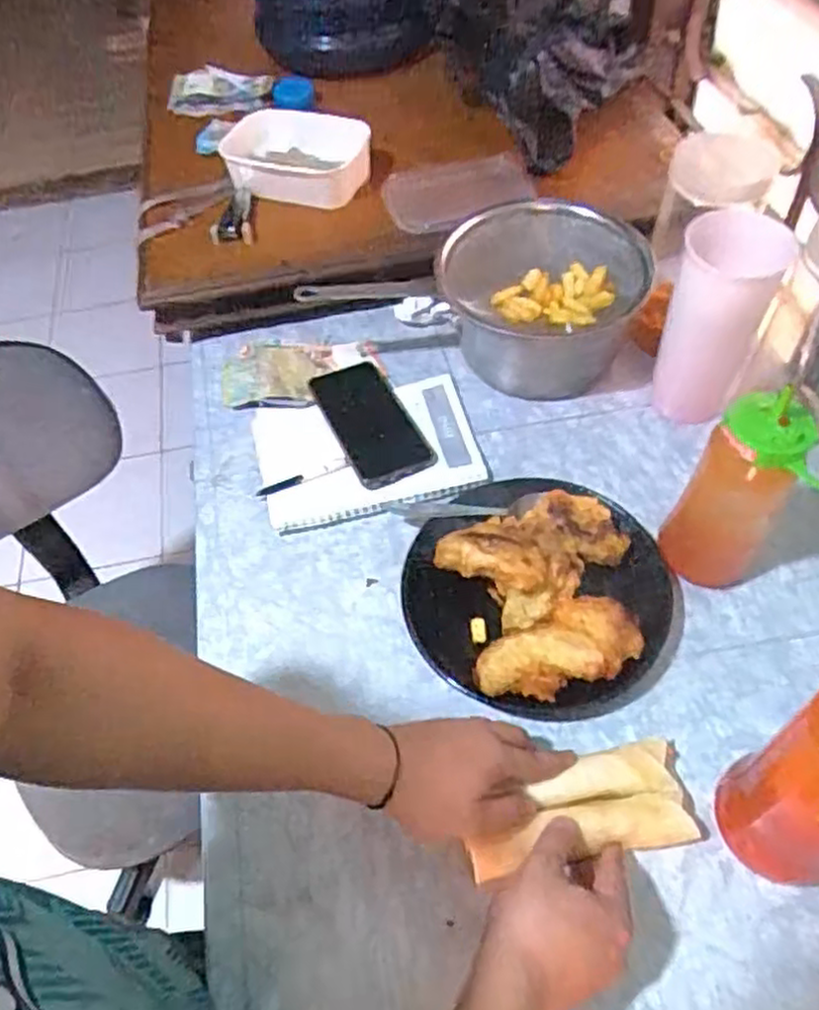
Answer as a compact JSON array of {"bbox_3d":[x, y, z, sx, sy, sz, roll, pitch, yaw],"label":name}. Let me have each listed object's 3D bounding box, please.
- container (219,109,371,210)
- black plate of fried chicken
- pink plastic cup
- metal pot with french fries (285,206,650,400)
[{"bbox_3d":[-0.137,-0.405,0.881,0.179,0.050,0.109,19,58,18],"label":"container"},{"bbox_3d":[0.109,0.063,0.622,0.215,0.063,0.212,-2,54,3],"label":"black plate of fried chicken"},{"bbox_3d":[0.279,-0.175,0.687,0.080,0.209,0.076,-2,54,3],"label":"pink plastic cup"},{"bbox_3d":[0.077,-0.219,0.793,0.326,0.118,0.167,9,55,11],"label":"metal pot with french fries"}]

